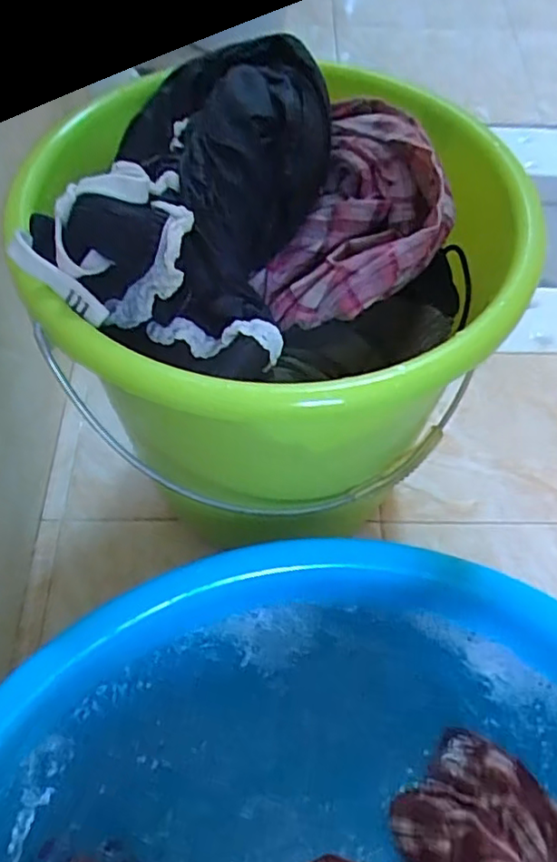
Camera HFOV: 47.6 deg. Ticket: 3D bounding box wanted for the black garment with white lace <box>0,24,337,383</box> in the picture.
[{"bbox_3d":[-0.057,-0.142,0.376,0.155,0.083,0.212,11,58,6],"label":"black garment with white lace"}]

